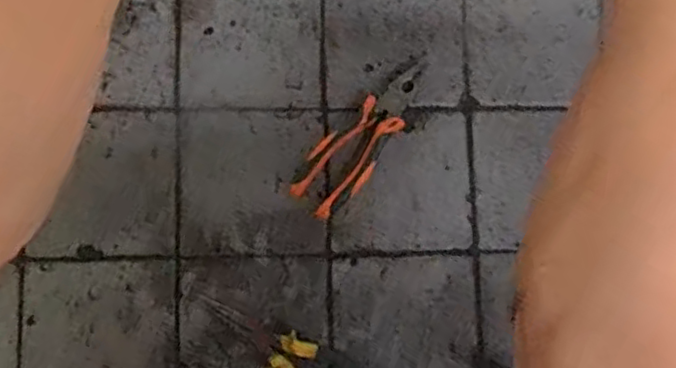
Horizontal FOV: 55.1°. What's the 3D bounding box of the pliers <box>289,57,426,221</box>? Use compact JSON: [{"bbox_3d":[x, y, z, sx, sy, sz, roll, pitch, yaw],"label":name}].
[{"bbox_3d":[0.029,-0.055,0.681,0.060,0.020,0.196,37,82,2],"label":"pliers"}]

